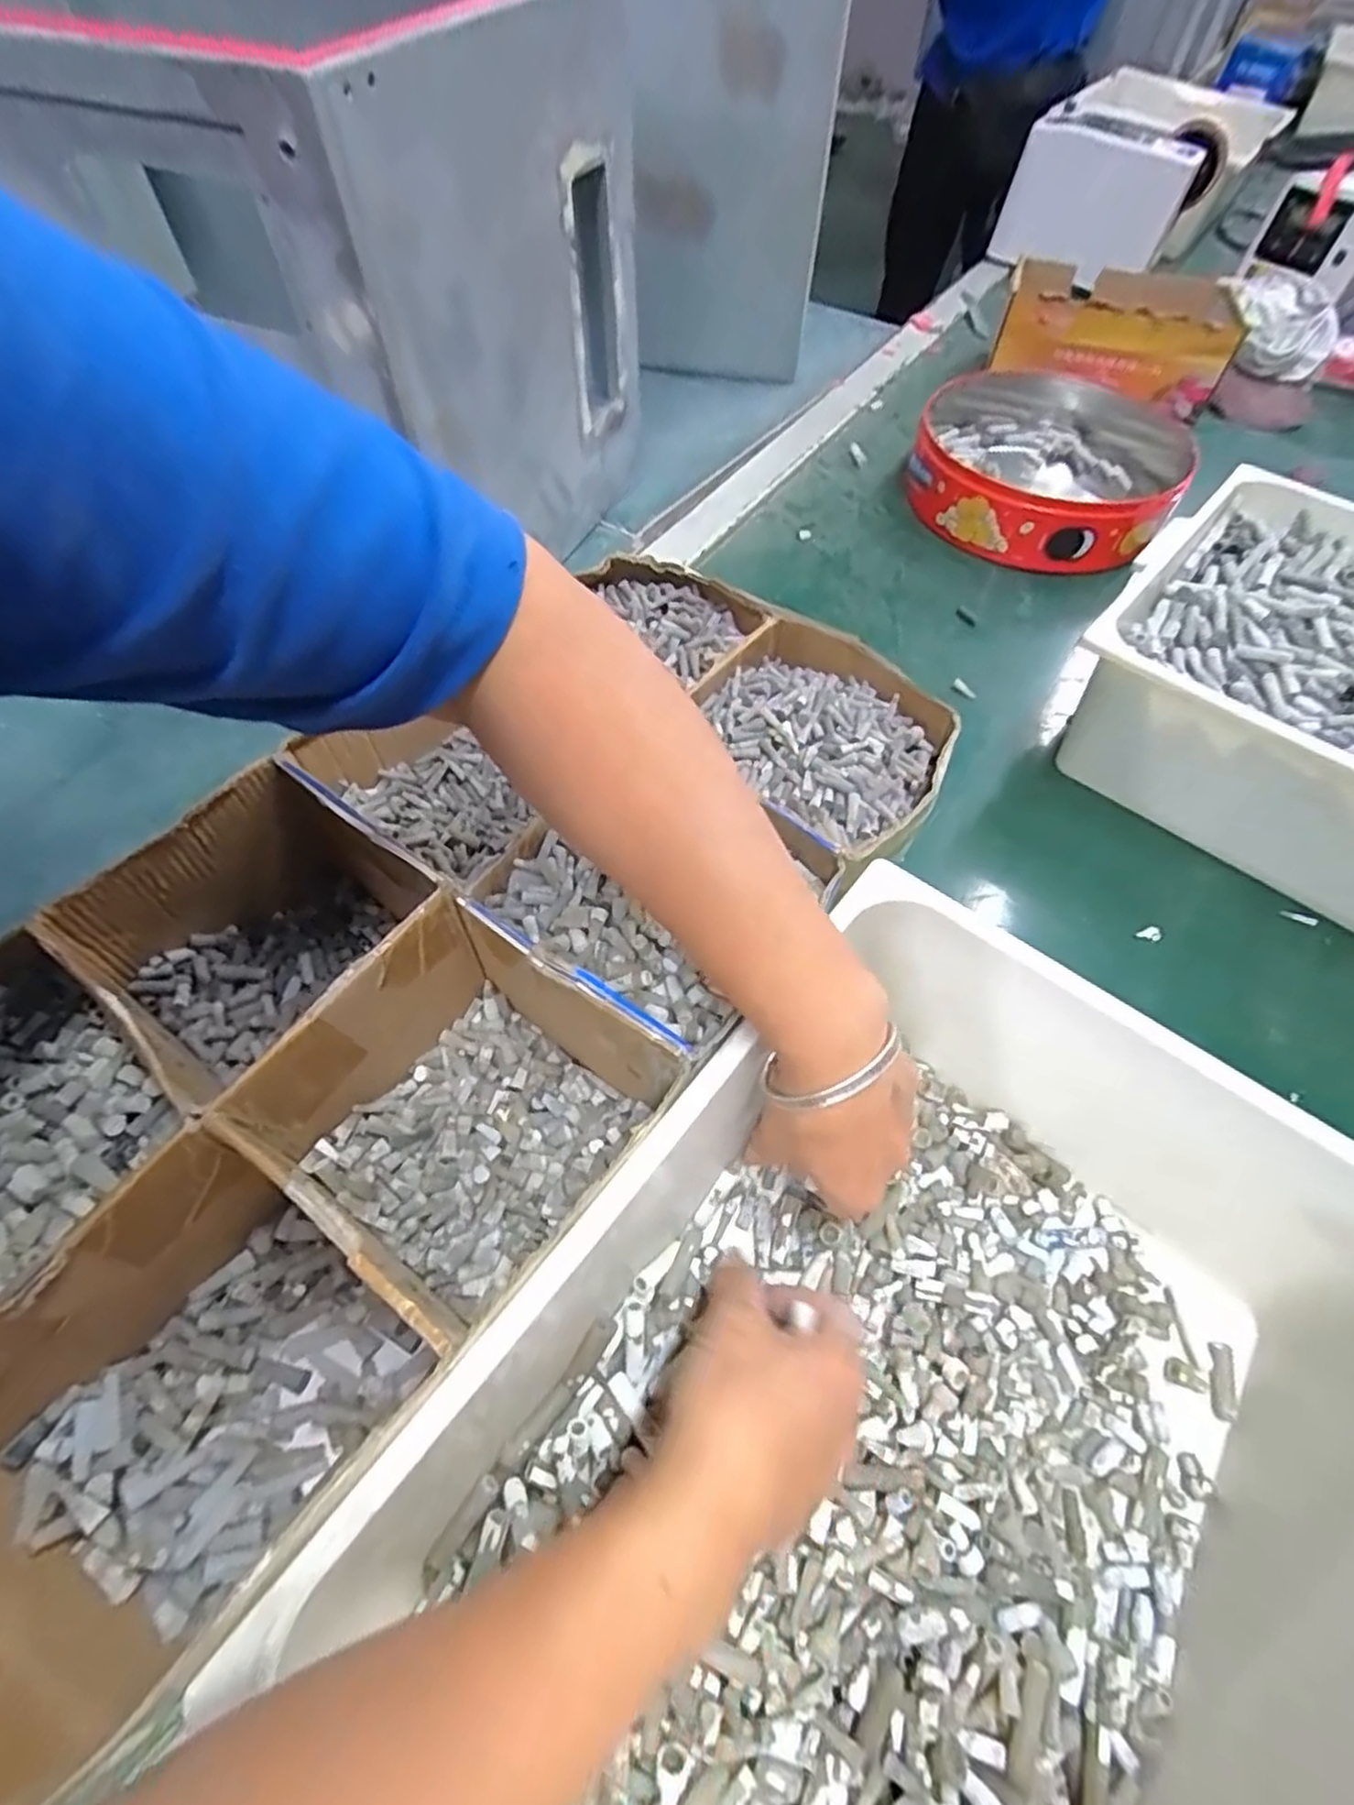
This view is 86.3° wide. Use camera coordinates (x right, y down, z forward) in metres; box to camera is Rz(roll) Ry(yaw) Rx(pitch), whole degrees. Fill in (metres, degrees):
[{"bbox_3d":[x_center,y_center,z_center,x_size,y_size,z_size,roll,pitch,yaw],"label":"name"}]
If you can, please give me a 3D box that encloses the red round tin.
[{"bbox_3d":[0.361,-0.432,0.717,0.249,0.065,0.259,0,58,-1],"label":"red round tin"}]

